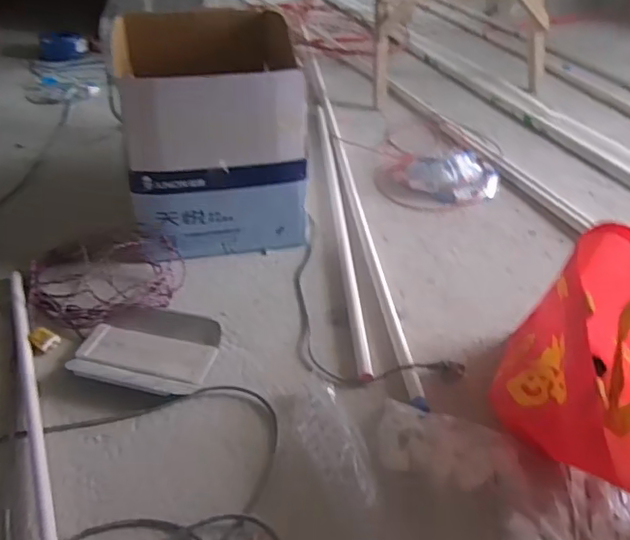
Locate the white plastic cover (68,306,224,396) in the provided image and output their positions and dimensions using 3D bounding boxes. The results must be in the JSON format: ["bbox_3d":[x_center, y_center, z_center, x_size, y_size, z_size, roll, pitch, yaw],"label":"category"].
[{"bbox_3d":[-0.301,0.146,1.014,0.239,0.050,0.170,6,39,6],"label":"white plastic cover"}]

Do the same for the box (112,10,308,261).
[{"bbox_3d":[-0.236,-0.346,1.340,0.386,0.377,0.564,-6,39,-9],"label":"box"}]

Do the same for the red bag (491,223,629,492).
[{"bbox_3d":[0.413,0.120,0.831,0.247,0.266,0.335,19,40,22],"label":"red bag"}]

